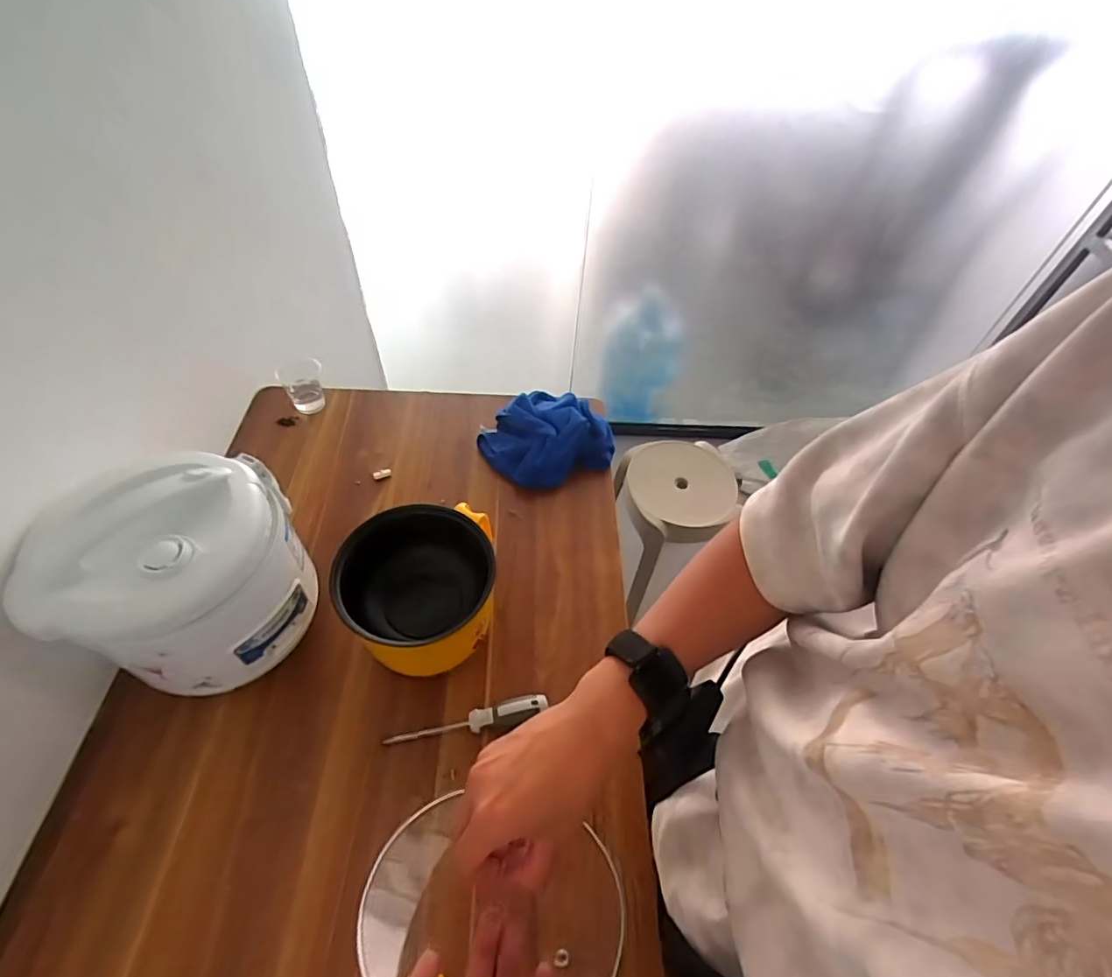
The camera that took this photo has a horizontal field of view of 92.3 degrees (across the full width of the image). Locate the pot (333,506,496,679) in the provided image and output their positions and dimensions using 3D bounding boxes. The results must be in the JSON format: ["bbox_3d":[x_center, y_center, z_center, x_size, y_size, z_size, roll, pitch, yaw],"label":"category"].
[{"bbox_3d":[-0.159,0.122,0.634,0.164,0.119,0.165,2,51,-2],"label":"pot"}]

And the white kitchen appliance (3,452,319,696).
[{"bbox_3d":[-0.380,0.088,0.562,0.194,0.181,0.181,2,51,-2],"label":"white kitchen appliance"}]

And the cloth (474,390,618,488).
[{"bbox_3d":[-0.016,-0.088,0.861,0.192,0.058,0.163,-19,55,-18],"label":"cloth"}]

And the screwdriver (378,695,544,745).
[{"bbox_3d":[-0.098,0.262,0.596,0.179,0.026,0.025,-10,53,-11],"label":"screwdriver"}]

